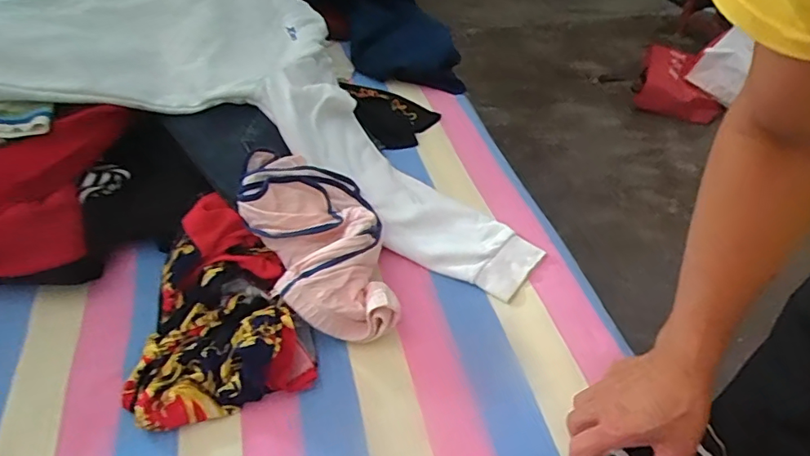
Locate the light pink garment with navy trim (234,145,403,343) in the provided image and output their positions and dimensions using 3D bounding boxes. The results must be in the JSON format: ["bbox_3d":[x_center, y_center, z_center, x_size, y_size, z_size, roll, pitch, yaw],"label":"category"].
[{"bbox_3d":[-0.102,0.011,0.590,0.144,0.083,0.246,-12,47,-11],"label":"light pink garment with navy trim"}]

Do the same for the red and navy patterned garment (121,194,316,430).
[{"bbox_3d":[-0.209,0.072,0.547,0.174,0.054,0.236,-15,47,-15],"label":"red and navy patterned garment"}]

